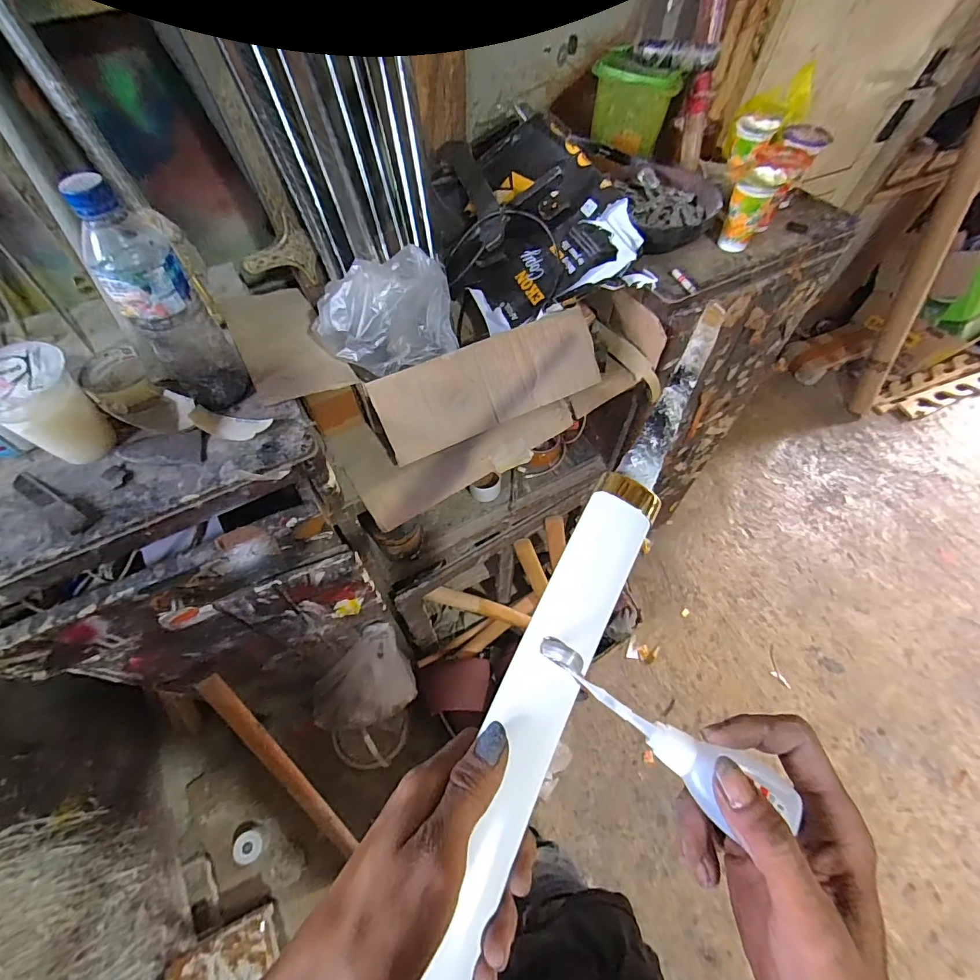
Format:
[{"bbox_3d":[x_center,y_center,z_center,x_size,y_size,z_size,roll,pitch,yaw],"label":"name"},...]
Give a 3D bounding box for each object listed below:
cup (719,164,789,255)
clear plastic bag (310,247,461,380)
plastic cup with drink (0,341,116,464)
[{"bbox_3d":[0.367,-0.401,0.652,0.057,0.094,0.057,24,62,11],"label":"cup"},{"bbox_3d":[-0.119,-0.215,0.551,0.164,0.102,0.102,-34,67,-19],"label":"clear plastic bag"},{"bbox_3d":[-0.437,-0.082,0.451,0.077,0.097,0.082,28,63,13],"label":"plastic cup with drink"}]

